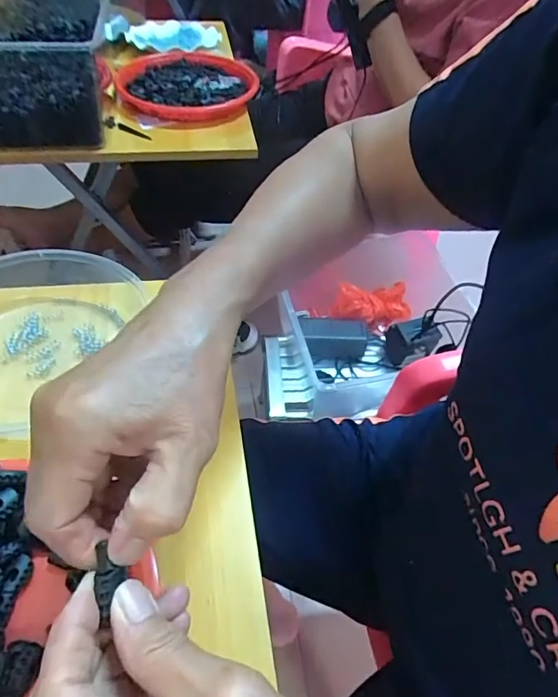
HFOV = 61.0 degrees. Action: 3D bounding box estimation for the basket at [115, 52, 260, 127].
[{"bbox_3d":[-0.172,-0.497,0.873,0.233,0.042,0.280,-8,51,-12],"label":"basket"}]

